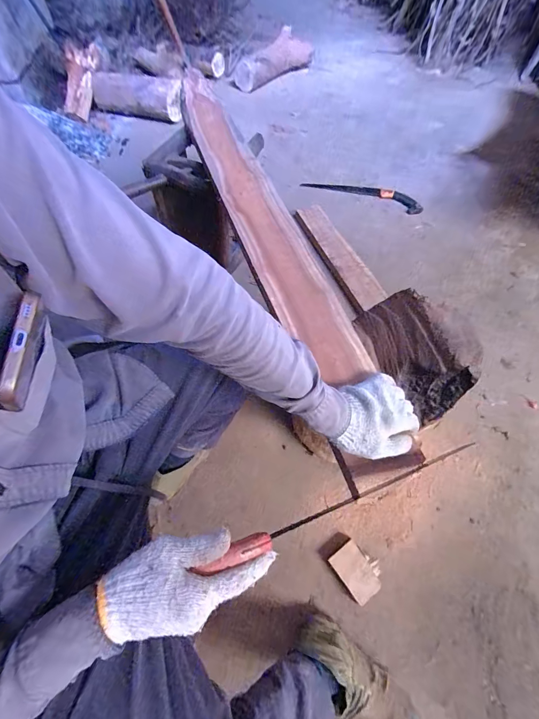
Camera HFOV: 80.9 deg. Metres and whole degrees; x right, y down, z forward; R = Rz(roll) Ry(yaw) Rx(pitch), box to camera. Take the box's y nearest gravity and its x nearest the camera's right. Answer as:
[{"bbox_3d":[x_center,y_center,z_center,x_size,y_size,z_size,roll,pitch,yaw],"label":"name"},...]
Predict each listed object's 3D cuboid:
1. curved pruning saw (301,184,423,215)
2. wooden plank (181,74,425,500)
[{"bbox_3d":[0.393,-0.710,1.347,0.506,0.038,0.063,19,63,13],"label":"curved pruning saw"},{"bbox_3d":[-0.042,-0.373,0.755,0.137,0.027,1.282,-18,62,-8],"label":"wooden plank"}]

